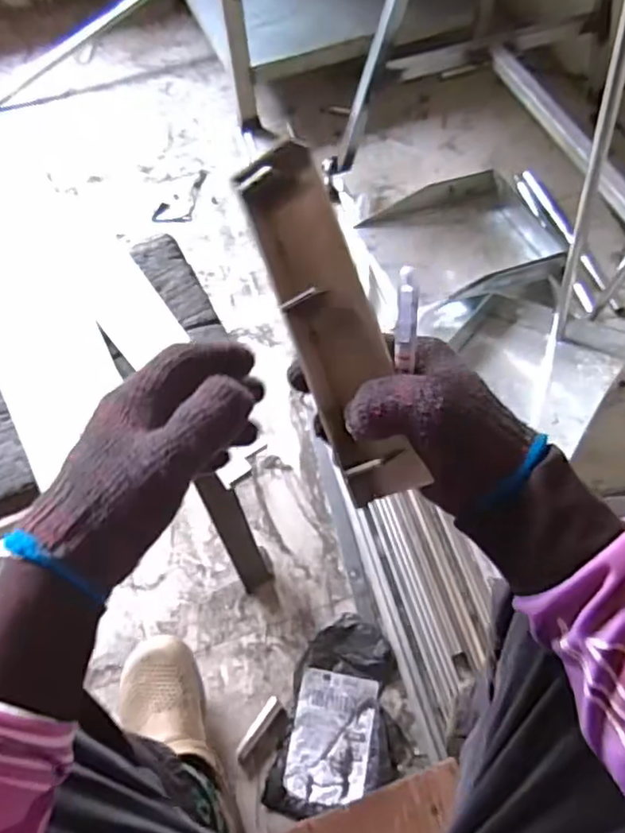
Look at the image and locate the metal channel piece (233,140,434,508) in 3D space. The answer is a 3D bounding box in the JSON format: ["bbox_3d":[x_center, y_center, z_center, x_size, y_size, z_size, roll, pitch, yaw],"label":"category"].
[{"bbox_3d":[0.011,-0.052,0.355,0.048,0.035,0.204,-18,89,-9],"label":"metal channel piece"}]

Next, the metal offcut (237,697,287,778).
[{"bbox_3d":[-0.064,0.402,0.784,0.030,0.019,0.088,30,66,18],"label":"metal offcut"}]

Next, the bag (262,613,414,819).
[{"bbox_3d":[0.045,0.381,0.790,0.151,0.031,0.233,12,62,9],"label":"bag"}]

